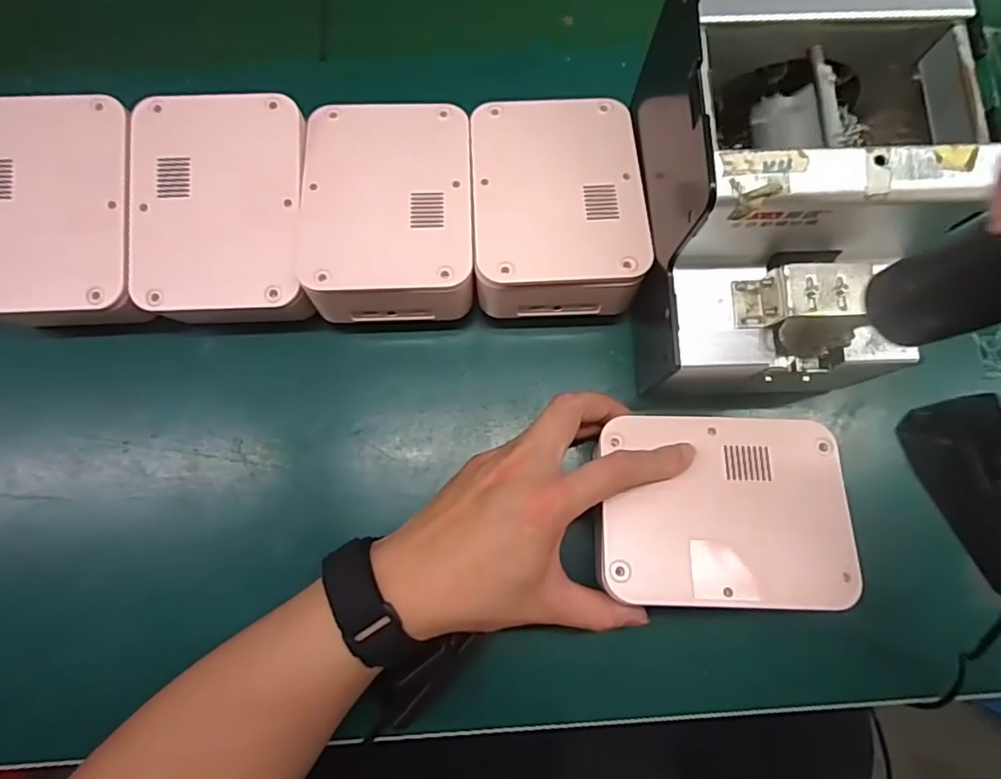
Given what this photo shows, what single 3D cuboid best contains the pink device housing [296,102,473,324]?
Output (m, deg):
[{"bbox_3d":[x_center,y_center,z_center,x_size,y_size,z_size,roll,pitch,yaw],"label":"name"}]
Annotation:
[{"bbox_3d":[-0.066,-0.109,0.357,0.096,0.036,0.130,-2,75,-1],"label":"pink device housing"}]

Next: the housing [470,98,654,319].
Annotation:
[{"bbox_3d":[0.033,-0.112,0.357,0.096,0.040,0.127,-3,75,-1],"label":"housing"}]

